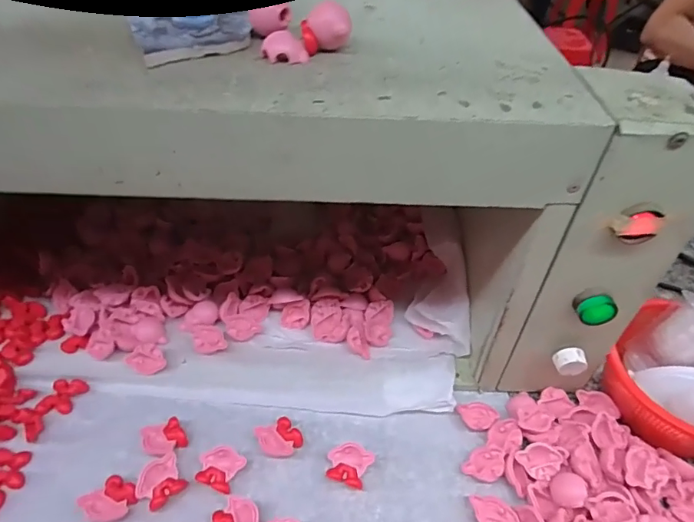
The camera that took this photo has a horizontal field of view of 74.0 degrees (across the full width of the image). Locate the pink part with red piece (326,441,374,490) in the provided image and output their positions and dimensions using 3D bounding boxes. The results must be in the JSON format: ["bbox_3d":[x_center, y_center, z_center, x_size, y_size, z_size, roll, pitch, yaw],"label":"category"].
[{"bbox_3d":[0.001,0.174,0.394,0.035,0.017,0.032,20,47,16],"label":"pink part with red piece"}]

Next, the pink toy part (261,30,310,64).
[{"bbox_3d":[-0.040,-0.139,0.300,0.029,0.014,0.020,-5,44,-8],"label":"pink toy part"}]

